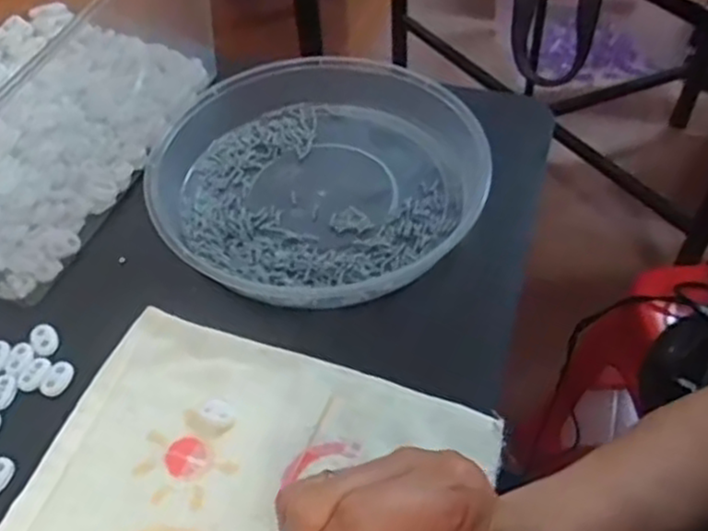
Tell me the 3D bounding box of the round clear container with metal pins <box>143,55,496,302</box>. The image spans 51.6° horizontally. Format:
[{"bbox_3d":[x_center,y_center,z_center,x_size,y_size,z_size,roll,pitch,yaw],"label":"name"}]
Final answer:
[{"bbox_3d":[-0.025,-0.063,0.519,0.217,0.038,0.223,-1,50,2],"label":"round clear container with metal pins"}]

